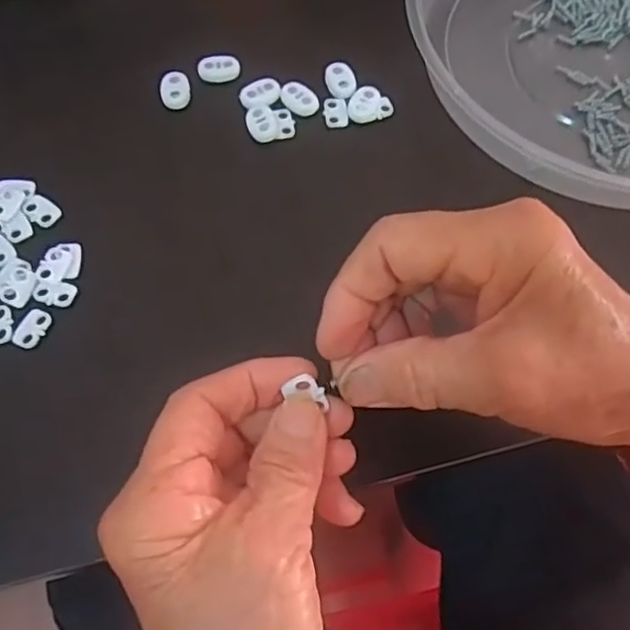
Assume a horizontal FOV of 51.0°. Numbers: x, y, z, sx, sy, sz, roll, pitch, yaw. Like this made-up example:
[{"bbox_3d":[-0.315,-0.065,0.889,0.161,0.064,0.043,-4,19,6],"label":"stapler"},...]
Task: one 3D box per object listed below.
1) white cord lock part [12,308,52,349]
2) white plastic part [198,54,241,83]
[{"bbox_3d":[-0.128,0.006,0.298,0.012,0.004,0.019,24,68,8],"label":"white cord lock part"},{"bbox_3d":[-0.053,-0.136,0.362,0.023,0.004,0.018,-15,68,-8],"label":"white plastic part"}]

